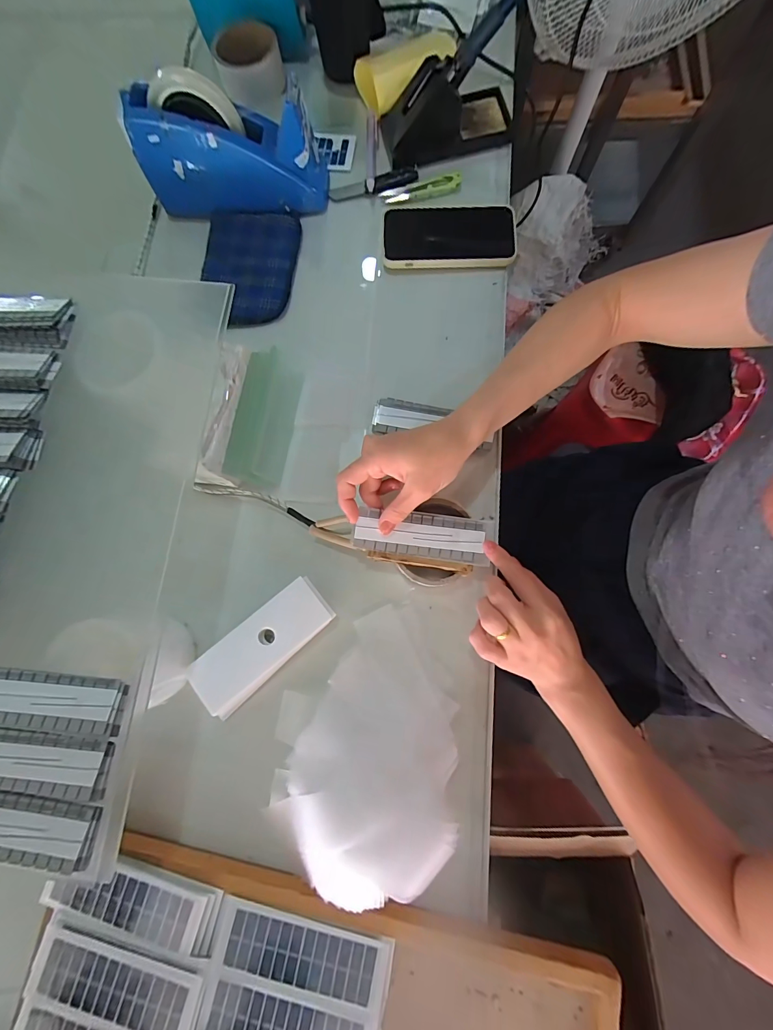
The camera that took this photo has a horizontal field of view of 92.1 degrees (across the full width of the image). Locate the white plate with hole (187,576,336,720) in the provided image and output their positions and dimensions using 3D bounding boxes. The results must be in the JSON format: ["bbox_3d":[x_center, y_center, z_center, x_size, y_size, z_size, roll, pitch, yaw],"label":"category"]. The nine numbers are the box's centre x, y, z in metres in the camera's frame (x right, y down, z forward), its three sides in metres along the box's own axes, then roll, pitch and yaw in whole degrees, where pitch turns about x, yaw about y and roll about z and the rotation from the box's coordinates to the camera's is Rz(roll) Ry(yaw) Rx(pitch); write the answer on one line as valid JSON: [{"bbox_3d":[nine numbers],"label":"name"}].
[{"bbox_3d":[-0.124,0.130,0.371,0.148,0.017,0.058,-41,82,-8],"label":"white plate with hole"}]

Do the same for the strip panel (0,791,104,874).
[{"bbox_3d":[-0.283,0.231,0.279,0.130,0.019,0.042,5,80,4],"label":"strip panel"}]

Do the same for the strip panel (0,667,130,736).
[{"bbox_3d":[-0.277,0.148,0.297,0.130,0.017,0.042,5,80,3],"label":"strip panel"}]

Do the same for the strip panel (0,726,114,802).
[{"bbox_3d":[-0.282,0.190,0.289,0.131,0.018,0.041,6,78,0],"label":"strip panel"}]

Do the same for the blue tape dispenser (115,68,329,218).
[{"bbox_3d":[-0.181,-0.426,0.433,0.204,0.103,0.065,3,78,-1],"label":"blue tape dispenser"}]

